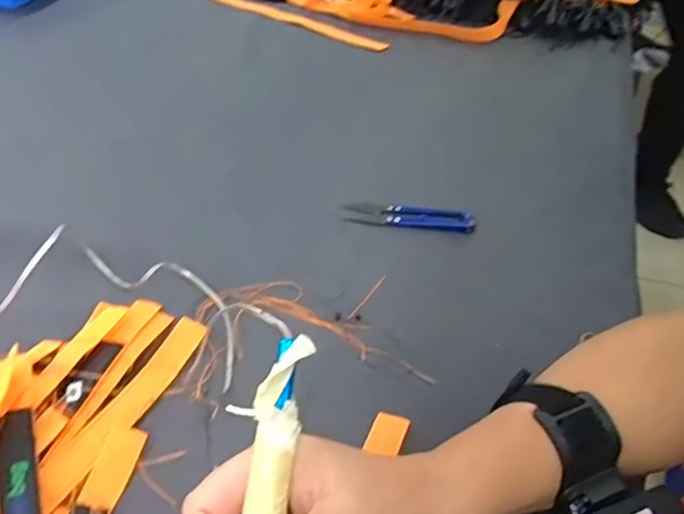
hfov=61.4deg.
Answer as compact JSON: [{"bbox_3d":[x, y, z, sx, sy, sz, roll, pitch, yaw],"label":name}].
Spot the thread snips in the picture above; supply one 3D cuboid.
[{"bbox_3d":[0.059,-0.036,0.511,0.114,0.017,0.027,9,42,4],"label":"thread snips"}]

